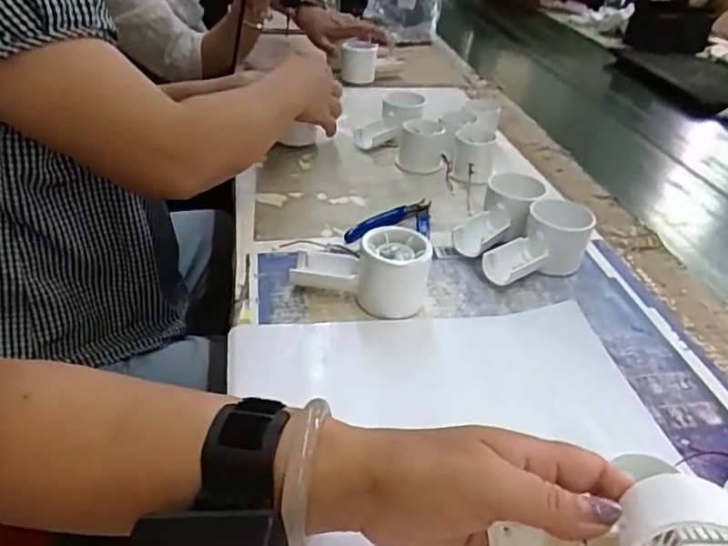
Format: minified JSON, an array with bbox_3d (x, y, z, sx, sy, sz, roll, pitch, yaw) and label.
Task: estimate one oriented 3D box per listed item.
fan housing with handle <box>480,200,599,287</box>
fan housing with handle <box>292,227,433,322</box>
[{"bbox_3d":[0.162,-0.024,0.542,0.106,0.056,0.056,-26,45,-37],"label":"fan housing with handle"},{"bbox_3d":[0.000,-0.006,0.495,0.108,0.056,0.051,16,36,15],"label":"fan housing with handle"}]

